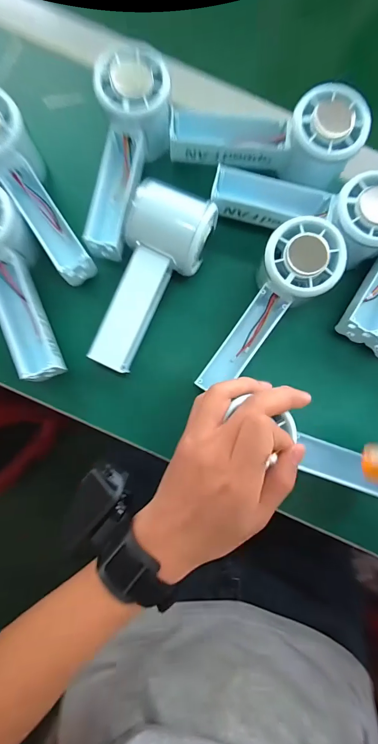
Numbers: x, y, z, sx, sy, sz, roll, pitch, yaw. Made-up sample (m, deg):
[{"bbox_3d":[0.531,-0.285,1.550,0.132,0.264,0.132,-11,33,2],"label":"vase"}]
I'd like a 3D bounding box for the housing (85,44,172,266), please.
[{"bbox_3d":[-0.053,-0.171,0.271,0.053,0.047,0.151,14,98,0],"label":"housing"}]

